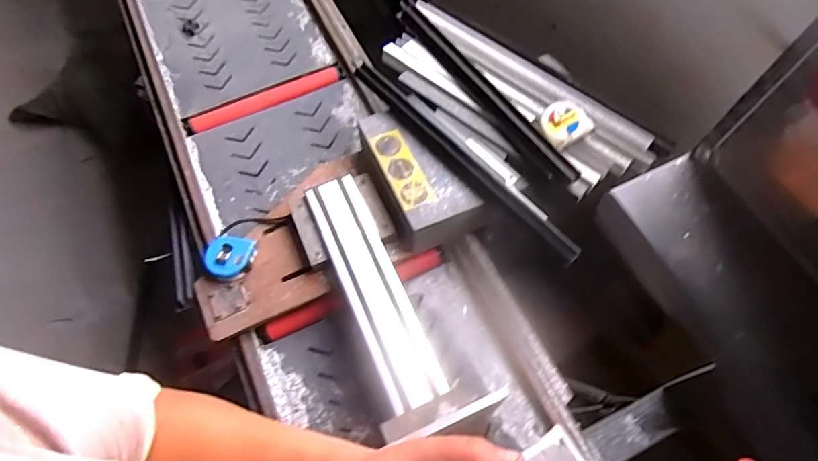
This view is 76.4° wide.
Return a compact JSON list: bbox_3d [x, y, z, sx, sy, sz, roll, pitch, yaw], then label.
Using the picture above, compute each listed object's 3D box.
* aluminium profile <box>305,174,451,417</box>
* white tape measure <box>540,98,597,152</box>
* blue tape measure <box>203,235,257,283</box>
[{"bbox_3d":[-0.053,0.088,0.782,0.082,0.043,0.359,-23,83,-10],"label":"aluminium profile"},{"bbox_3d":[0.233,-0.157,0.784,0.063,0.044,0.063,-29,66,-13],"label":"white tape measure"},{"bbox_3d":[-0.276,0.044,0.797,0.067,0.030,0.069,12,63,7],"label":"blue tape measure"}]

